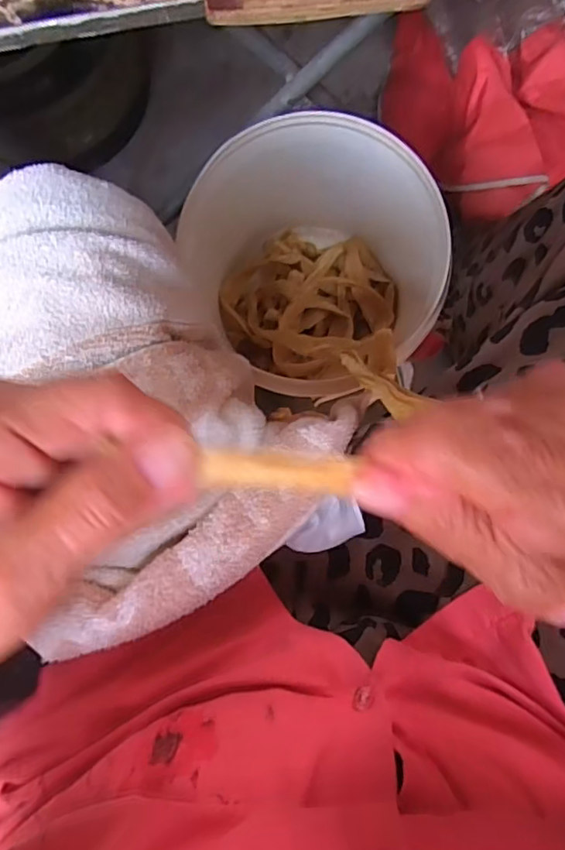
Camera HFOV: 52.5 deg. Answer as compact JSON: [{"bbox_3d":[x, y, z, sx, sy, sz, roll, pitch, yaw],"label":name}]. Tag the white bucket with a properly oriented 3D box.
[{"bbox_3d":[0.039,-0.163,0.667,0.234,0.279,0.252,0,88,1],"label":"white bucket"}]

